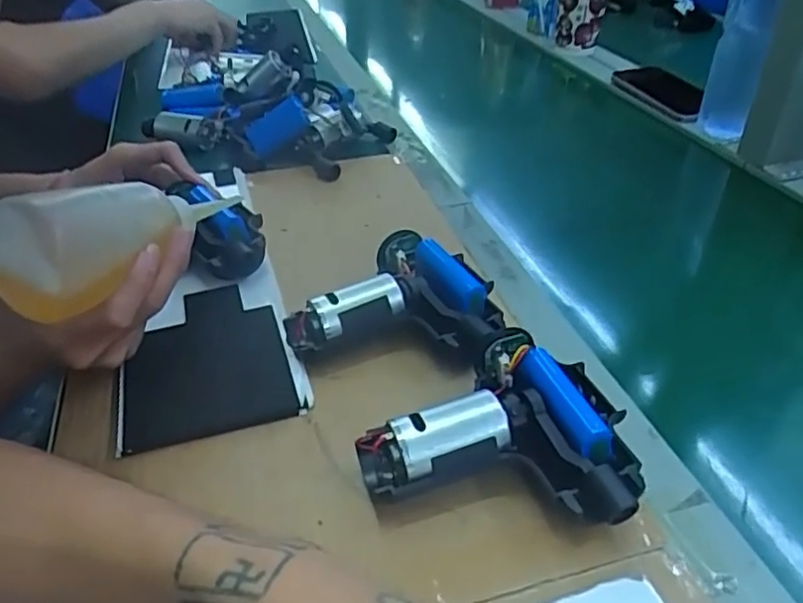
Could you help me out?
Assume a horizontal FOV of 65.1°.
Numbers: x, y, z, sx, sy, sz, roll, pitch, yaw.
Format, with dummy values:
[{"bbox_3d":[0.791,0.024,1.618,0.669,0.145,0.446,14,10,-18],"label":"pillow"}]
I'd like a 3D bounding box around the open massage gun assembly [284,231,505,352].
[{"bbox_3d":[-0.003,-0.001,0.435,0.141,0.043,0.101,3,37,6],"label":"open massage gun assembly"}]

